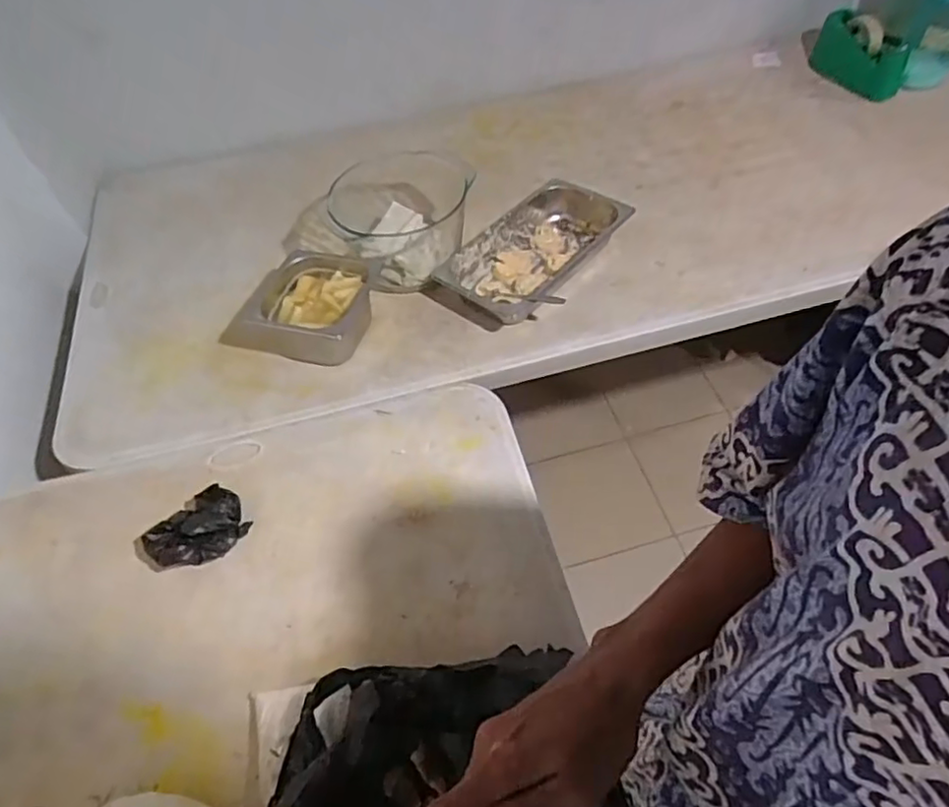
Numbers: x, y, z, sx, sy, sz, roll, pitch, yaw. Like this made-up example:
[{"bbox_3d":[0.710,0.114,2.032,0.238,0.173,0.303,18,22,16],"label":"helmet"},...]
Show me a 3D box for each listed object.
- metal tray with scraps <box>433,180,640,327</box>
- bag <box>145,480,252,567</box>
[{"bbox_3d":[0.101,-0.260,1.034,0.218,0.064,0.321,29,62,22],"label":"metal tray with scraps"},{"bbox_3d":[-0.351,0.162,0.777,0.126,0.042,0.086,-38,60,-20],"label":"bag"}]

